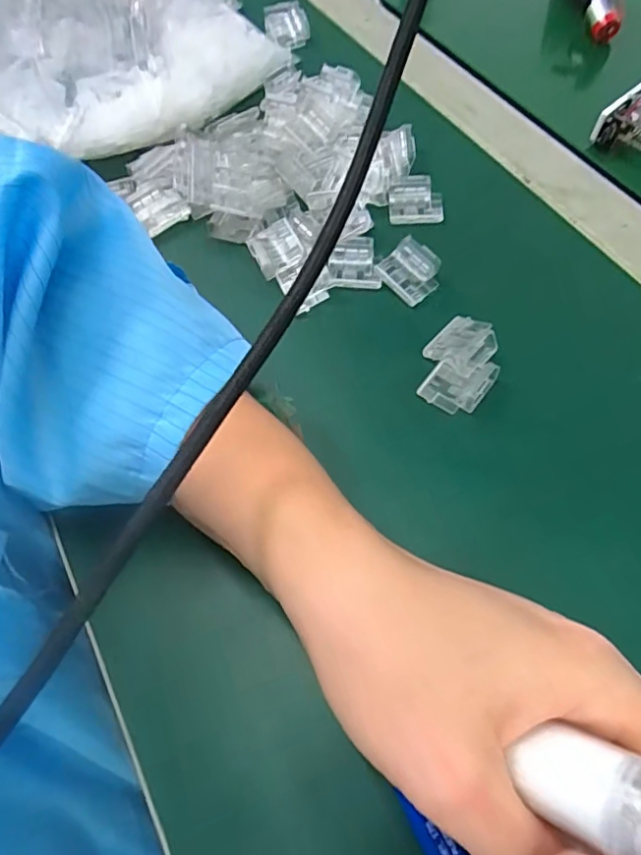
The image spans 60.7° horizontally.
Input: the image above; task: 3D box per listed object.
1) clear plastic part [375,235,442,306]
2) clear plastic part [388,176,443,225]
[{"bbox_3d":[0.045,-0.079,0.275,0.026,0.011,0.027,-40,67,-17],"label":"clear plastic part"},{"bbox_3d":[0.053,-0.126,0.302,0.029,0.014,0.025,-3,62,2],"label":"clear plastic part"}]

